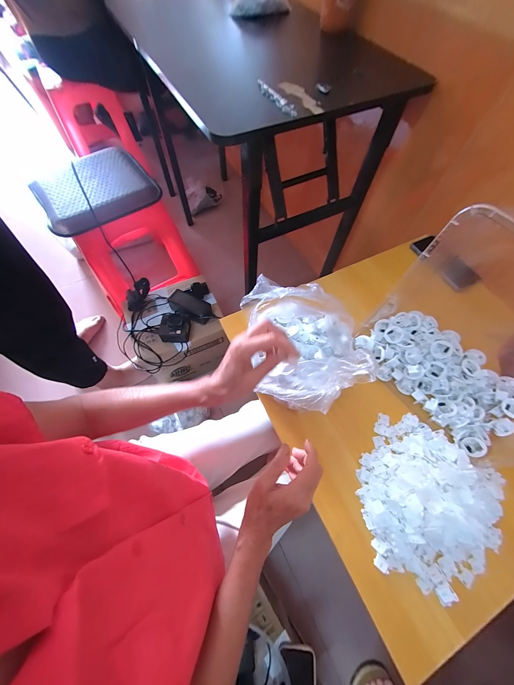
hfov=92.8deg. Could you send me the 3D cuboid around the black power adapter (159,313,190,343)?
[{"bbox_3d":[-0.243,-0.044,0.721,0.087,0.052,0.075,-3,65,-1],"label":"black power adapter"}]

